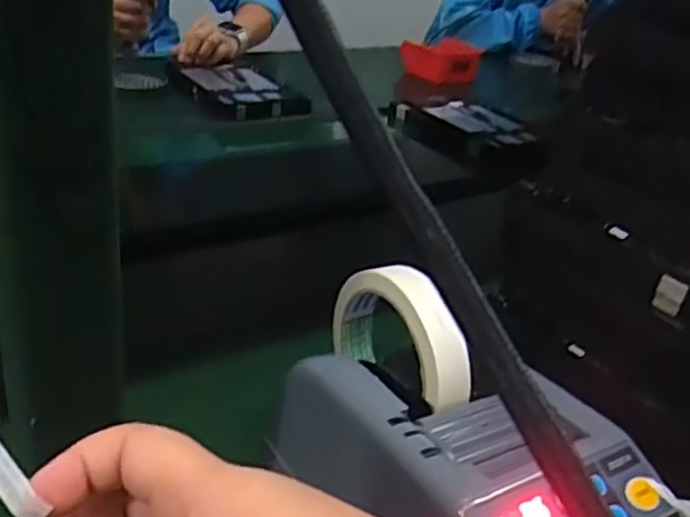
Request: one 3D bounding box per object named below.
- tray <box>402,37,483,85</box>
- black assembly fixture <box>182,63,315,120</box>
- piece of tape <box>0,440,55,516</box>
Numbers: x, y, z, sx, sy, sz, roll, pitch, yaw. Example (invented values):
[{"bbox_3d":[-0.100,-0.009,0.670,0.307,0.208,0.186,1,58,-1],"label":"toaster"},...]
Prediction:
[{"bbox_3d":[0.197,-0.404,1.452,0.092,0.067,0.147,-19,38,-40],"label":"tray"},{"bbox_3d":[-0.174,-0.278,1.174,0.150,0.024,0.216,-12,34,-32],"label":"black assembly fixture"},{"bbox_3d":[-0.101,0.064,0.212,0.034,0.009,0.007,47,41,15],"label":"piece of tape"}]

